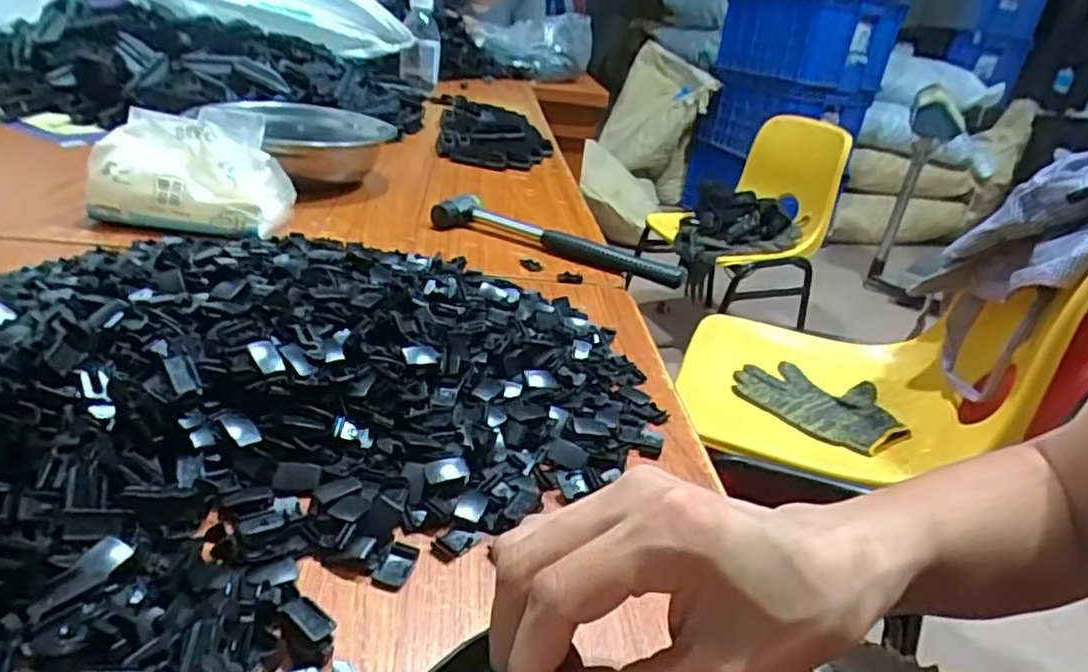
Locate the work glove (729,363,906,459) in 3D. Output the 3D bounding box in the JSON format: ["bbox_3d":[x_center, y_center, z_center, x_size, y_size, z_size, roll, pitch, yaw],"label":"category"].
[{"bbox_3d":[0.338,0.077,0.844,0.193,0.019,0.154,20,29,21],"label":"work glove"}]

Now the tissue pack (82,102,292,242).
[{"bbox_3d":[-0.281,-0.132,0.542,0.137,0.080,0.061,4,27,-8],"label":"tissue pack"}]

